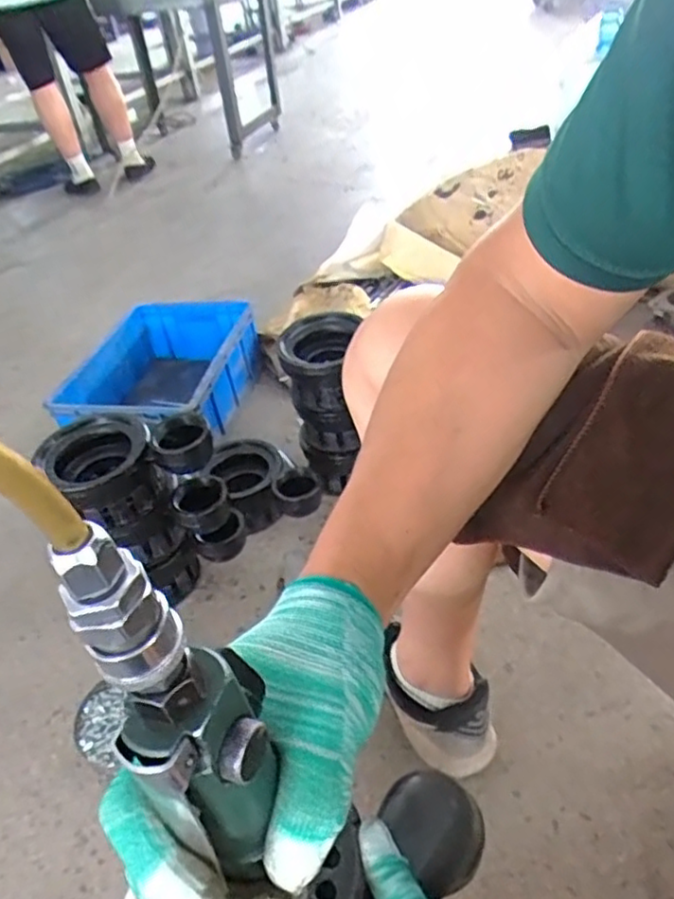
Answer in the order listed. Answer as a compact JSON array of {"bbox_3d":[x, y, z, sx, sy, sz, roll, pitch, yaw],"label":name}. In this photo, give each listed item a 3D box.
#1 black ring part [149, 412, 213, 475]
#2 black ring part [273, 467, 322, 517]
[{"bbox_3d":[-0.196,-0.006,0.810,0.074,0.050,0.077,-20,40,-13],"label":"black ring part"},{"bbox_3d":[-0.062,0.067,0.989,0.072,0.047,0.075,-16,39,-9],"label":"black ring part"}]

